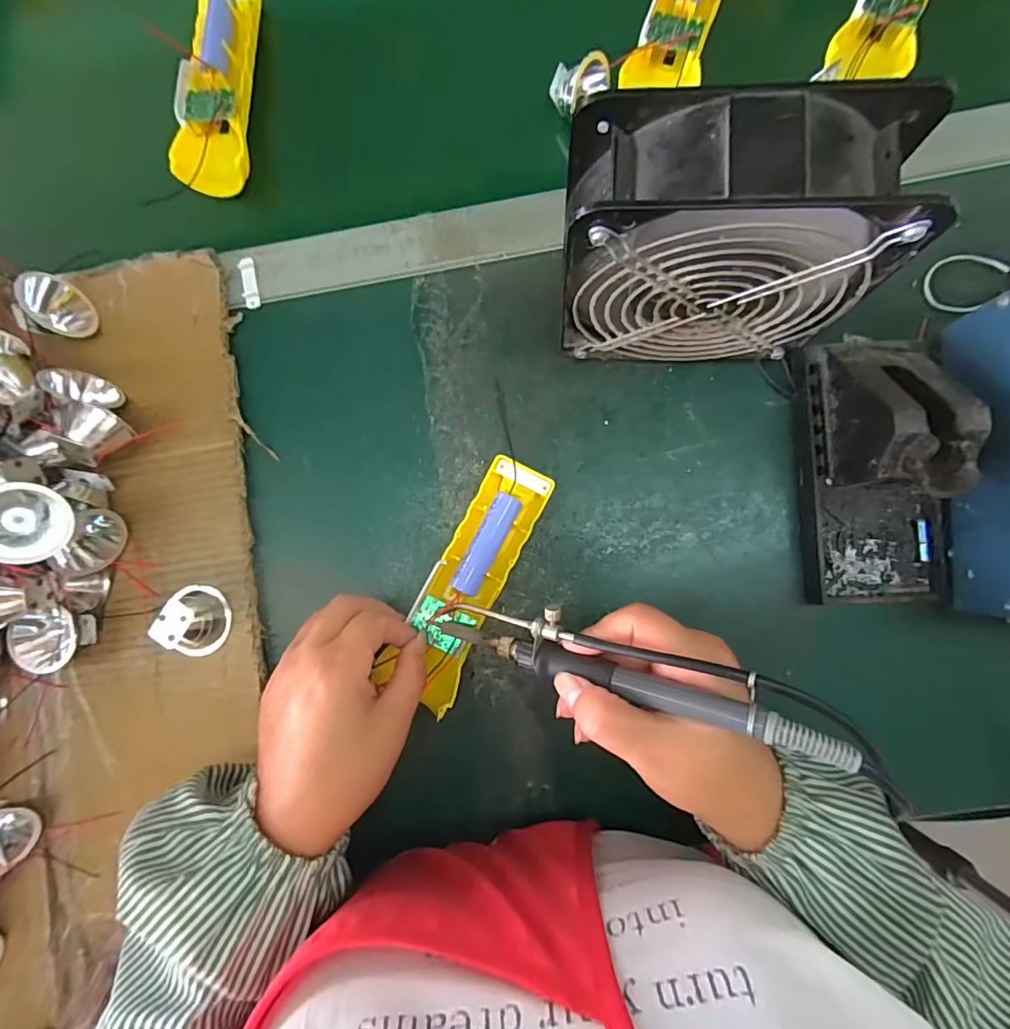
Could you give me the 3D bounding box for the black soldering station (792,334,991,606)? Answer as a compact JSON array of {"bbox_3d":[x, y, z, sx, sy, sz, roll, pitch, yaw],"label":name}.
[{"bbox_3d":[0.226,-0.029,0.293,0.080,0.070,0.157,-1,84,4],"label":"black soldering station"}]

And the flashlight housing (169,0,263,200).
[{"bbox_3d":[-0.204,-0.308,0.368,0.047,0.021,0.162,-2,84,4],"label":"flashlight housing"}]

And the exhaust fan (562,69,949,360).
[{"bbox_3d":[0.103,-0.131,0.271,0.148,0.153,0.061,2,84,4],"label":"exhaust fan"}]

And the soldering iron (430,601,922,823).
[{"bbox_3d":[0.049,0.070,0.243,0.222,0.023,0.031,9,82,32],"label":"soldering iron"}]

